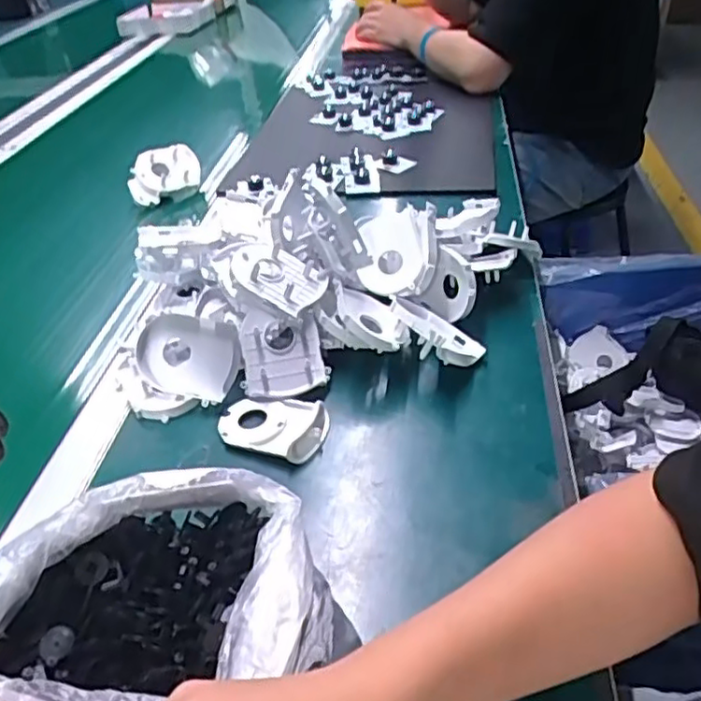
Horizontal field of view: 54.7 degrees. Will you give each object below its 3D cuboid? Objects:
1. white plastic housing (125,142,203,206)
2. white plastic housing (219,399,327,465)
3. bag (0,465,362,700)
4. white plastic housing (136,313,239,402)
[{"bbox_3d":[-0.249,-0.233,0.900,0.095,0.063,0.037,-28,8,-23],"label":"white plastic housing"},{"bbox_3d":[-0.061,0.058,0.532,0.086,0.017,0.056,10,39,17],"label":"white plastic housing"},{"bbox_3d":[-0.106,0.144,0.382,0.185,0.064,0.147,-21,41,-21],"label":"bag"},{"bbox_3d":[-0.134,0.006,0.565,0.082,0.063,0.028,7,-2,-2],"label":"white plastic housing"}]

